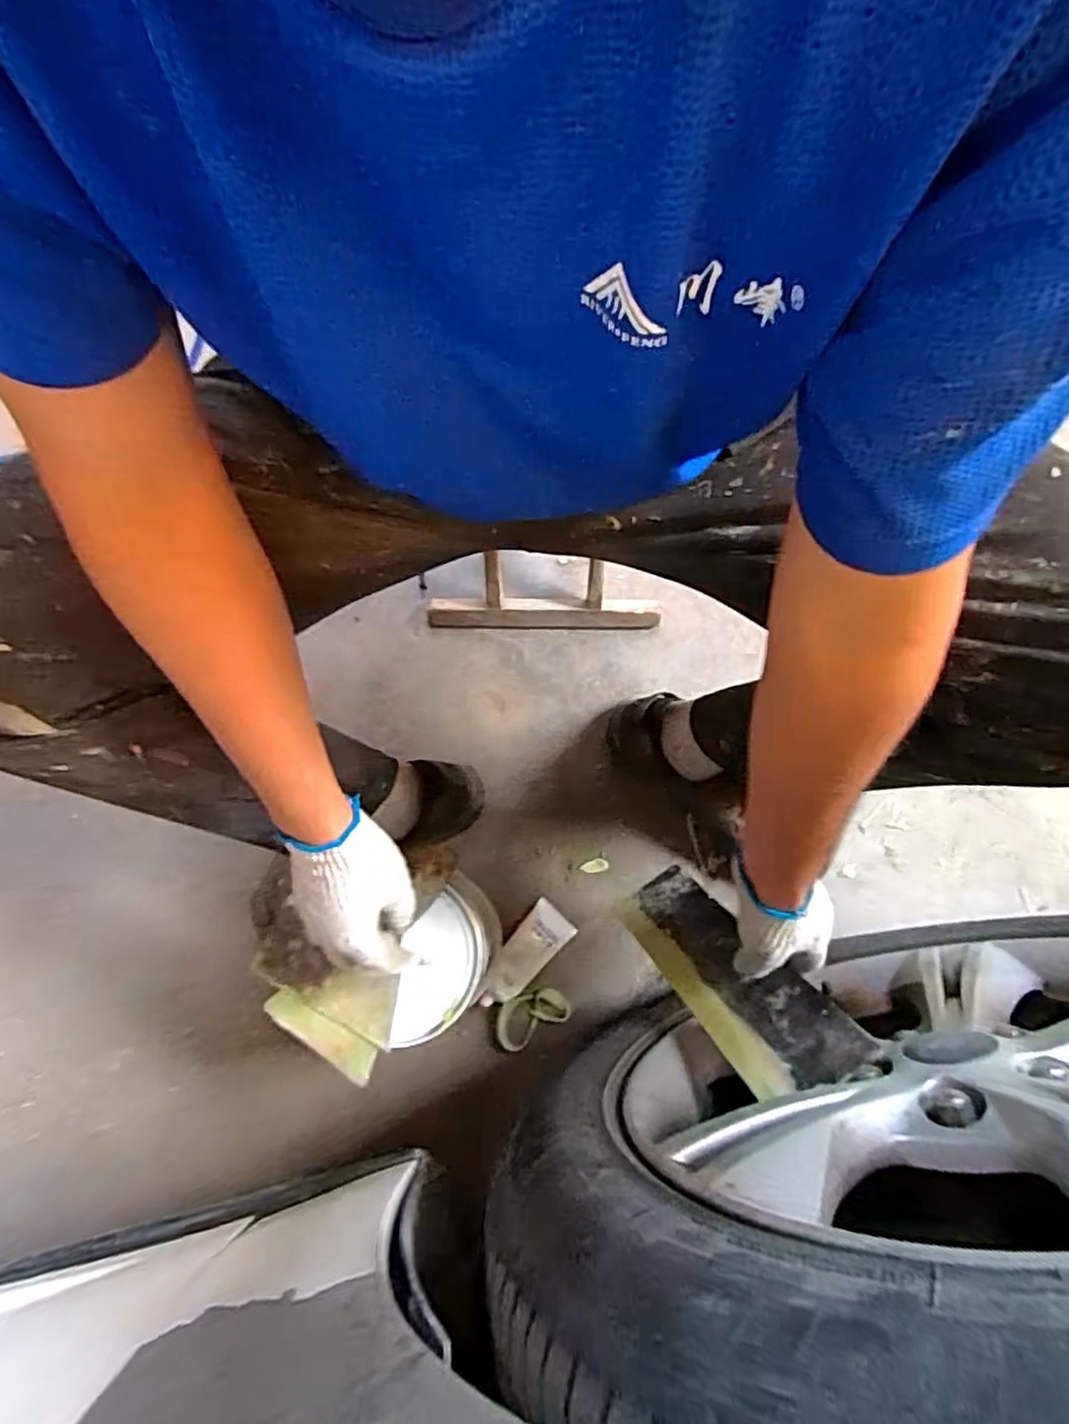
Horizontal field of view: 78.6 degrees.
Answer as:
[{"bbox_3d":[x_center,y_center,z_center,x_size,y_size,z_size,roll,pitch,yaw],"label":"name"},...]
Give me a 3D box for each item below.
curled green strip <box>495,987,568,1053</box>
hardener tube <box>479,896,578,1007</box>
[{"bbox_3d":[-0.005,0.329,0.706,0.082,0.014,0.048,-33,82,-9],"label":"curled green strip"},{"bbox_3d":[-0.013,0.266,0.712,0.051,0.019,0.122,43,79,6],"label":"hardener tube"}]

